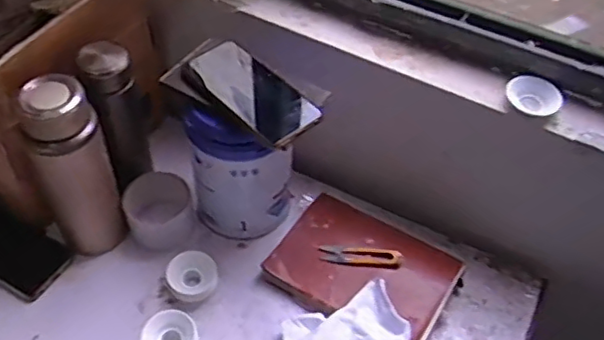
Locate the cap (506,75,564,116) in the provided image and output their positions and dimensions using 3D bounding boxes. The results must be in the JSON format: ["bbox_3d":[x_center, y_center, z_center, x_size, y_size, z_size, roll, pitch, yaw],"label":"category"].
[{"bbox_3d":[0.248,-0.080,0.682,0.056,0.016,0.049,9,49,4],"label":"cap"}]

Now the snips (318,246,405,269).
[{"bbox_3d":[0.071,0.107,0.774,0.098,0.017,0.028,8,49,3],"label":"snips"}]

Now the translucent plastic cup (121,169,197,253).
[{"bbox_3d":[-0.179,0.054,0.801,0.082,0.065,0.093,-14,51,-17],"label":"translucent plastic cup"}]

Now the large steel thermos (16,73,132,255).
[{"bbox_3d":[-0.257,0.007,0.728,0.080,0.244,0.064,-16,52,-18],"label":"large steel thermos"}]

